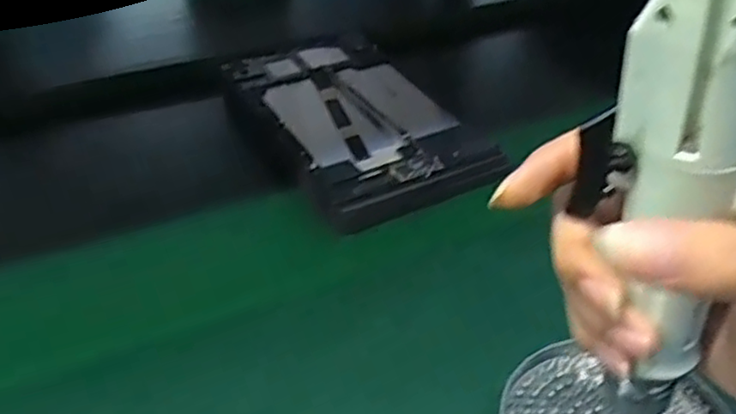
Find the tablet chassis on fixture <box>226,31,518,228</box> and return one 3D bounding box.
[{"bbox_3d":[-0.011,-0.078,0.572,0.145,0.027,0.258,-19,41,-20],"label":"tablet chassis on fixture"}]

